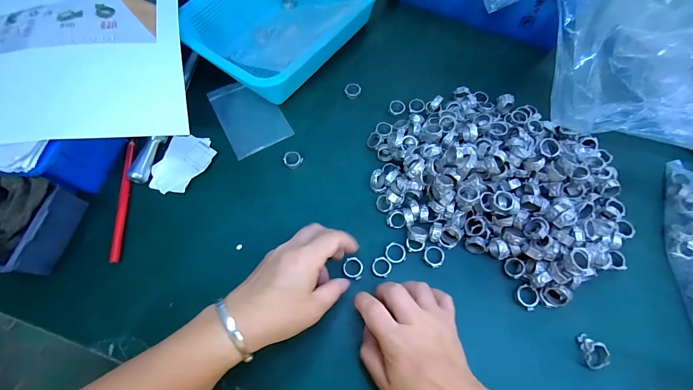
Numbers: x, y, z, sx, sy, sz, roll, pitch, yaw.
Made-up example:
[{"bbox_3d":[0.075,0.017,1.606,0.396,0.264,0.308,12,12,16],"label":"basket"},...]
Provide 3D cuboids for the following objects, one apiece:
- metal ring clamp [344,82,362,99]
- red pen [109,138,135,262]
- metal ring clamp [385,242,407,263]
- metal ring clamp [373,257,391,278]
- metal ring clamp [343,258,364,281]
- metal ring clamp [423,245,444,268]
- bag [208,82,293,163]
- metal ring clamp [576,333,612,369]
[{"bbox_3d":[0.009,-0.144,0.429,0.022,0.006,0.024,-1,67,1],"label":"metal ring clamp"},{"bbox_3d":[-0.264,0.002,0.366,0.012,0.010,0.153,-6,67,-1],"label":"red pen"},{"bbox_3d":[0.054,0.063,0.341,0.022,0.004,0.023,-8,67,-2],"label":"metal ring clamp"},{"bbox_3d":[0.038,0.077,0.335,0.020,0.004,0.021,-1,67,1],"label":"metal ring clamp"},{"bbox_3d":[0.008,0.078,0.335,0.021,0.004,0.023,12,68,6],"label":"metal ring clamp"},{"bbox_3d":[0.096,0.068,0.339,0.022,0.008,0.024,-1,67,1],"label":"metal ring clamp"},{"bbox_3d":[-0.134,-0.113,0.426,0.078,0.004,0.123,-28,69,-10],"label":"bag"},{"bbox_3d":[0.235,0.150,0.295,0.023,0.014,0.031,-38,71,-14],"label":"metal ring clamp"}]

